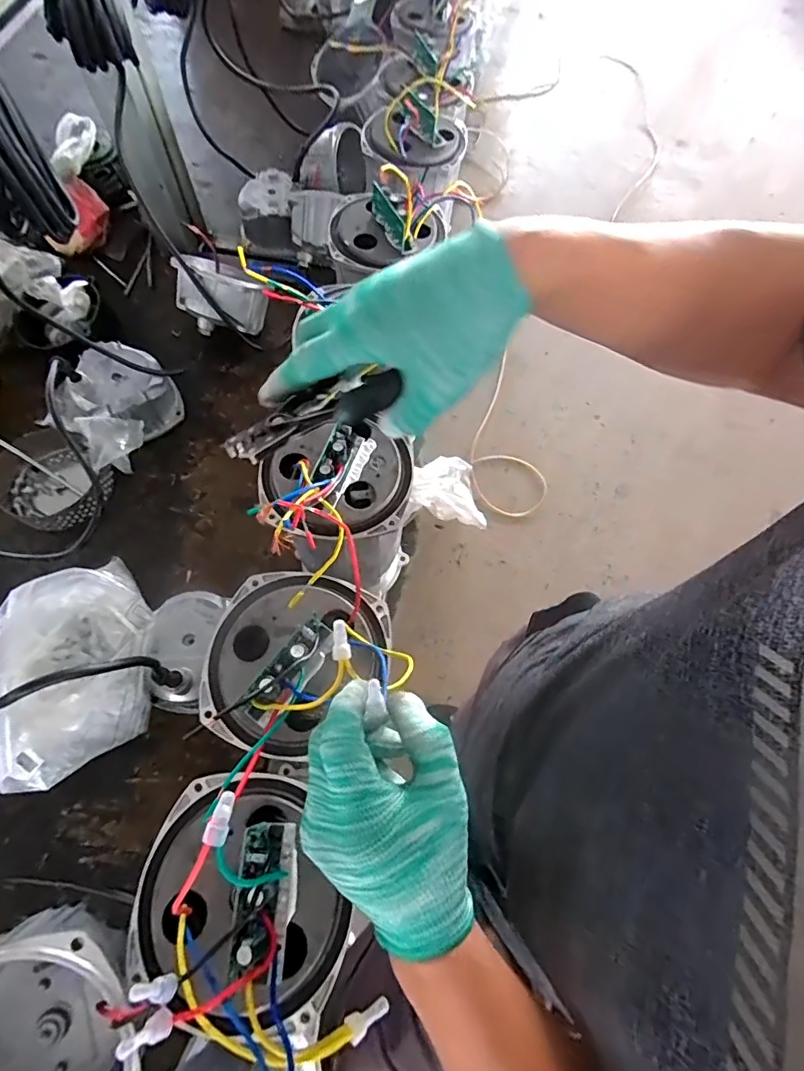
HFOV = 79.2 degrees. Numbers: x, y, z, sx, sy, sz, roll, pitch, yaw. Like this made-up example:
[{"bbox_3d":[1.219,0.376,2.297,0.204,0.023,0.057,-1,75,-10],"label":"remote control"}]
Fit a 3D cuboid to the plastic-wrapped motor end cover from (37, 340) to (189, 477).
[{"bbox_3d":[-0.400,-0.176,0.677,0.136,0.082,0.173,14,67,2],"label":"plastic-wrapped motor end cover"}]

